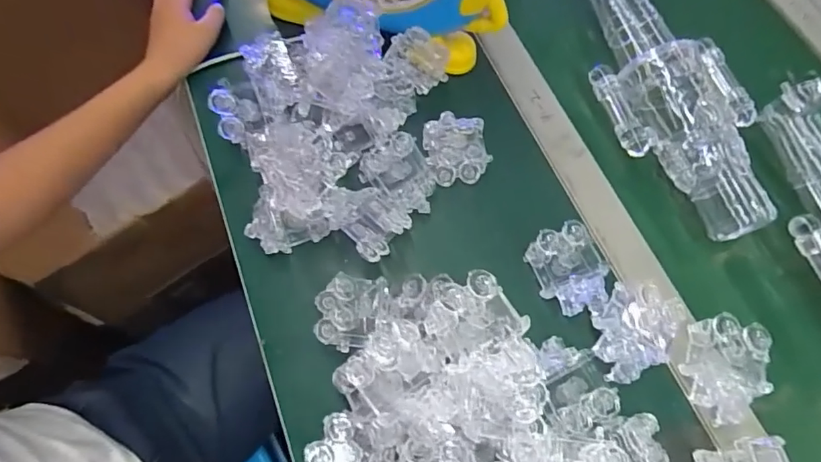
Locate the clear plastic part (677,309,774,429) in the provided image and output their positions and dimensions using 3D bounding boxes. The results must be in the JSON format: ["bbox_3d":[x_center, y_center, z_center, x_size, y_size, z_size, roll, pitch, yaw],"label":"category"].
[{"bbox_3d":[0.241,0.107,0.388,0.049,0.035,0.074,10,67,3],"label":"clear plastic part"}]

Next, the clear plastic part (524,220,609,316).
[{"bbox_3d":[0.135,0.034,0.418,0.053,0.031,0.071,-21,69,-10],"label":"clear plastic part"}]

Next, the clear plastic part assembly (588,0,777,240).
[{"bbox_3d":[0.251,-0.134,0.484,0.126,0.069,0.294,-12,68,-6],"label":"clear plastic part assembly"}]

